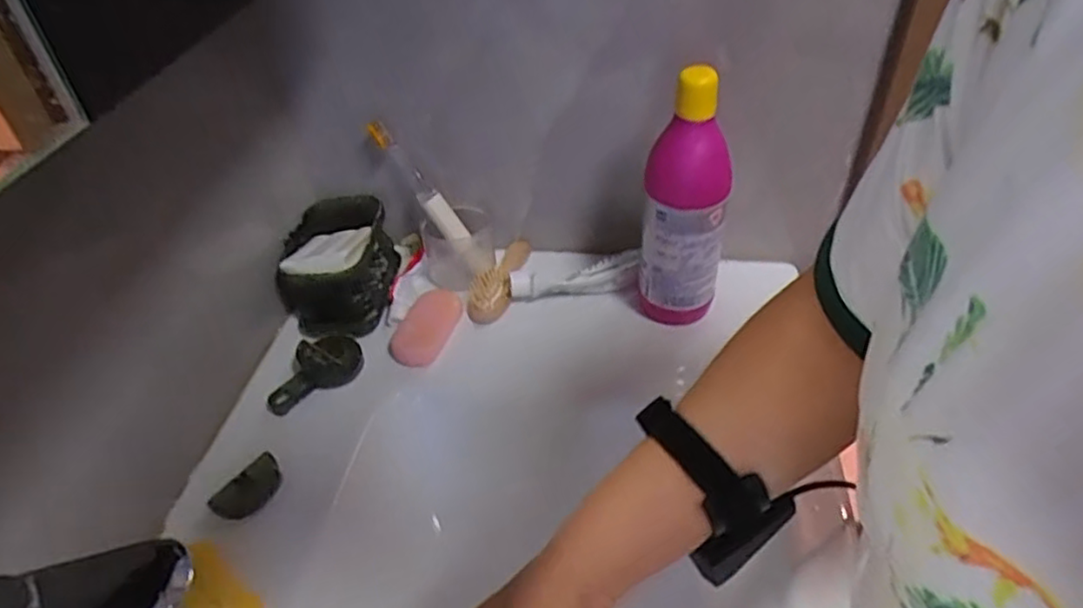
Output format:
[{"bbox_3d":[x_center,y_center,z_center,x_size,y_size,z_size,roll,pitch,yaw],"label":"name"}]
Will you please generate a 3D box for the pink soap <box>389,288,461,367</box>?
[{"bbox_3d":[-0.109,0.020,0.648,0.045,0.024,0.086,17,45,22],"label":"pink soap"}]

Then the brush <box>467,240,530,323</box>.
[{"bbox_3d":[-0.044,-0.026,0.707,0.038,0.035,0.116,7,42,12],"label":"brush"}]

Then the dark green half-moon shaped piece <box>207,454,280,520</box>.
[{"bbox_3d":[-0.232,0.147,0.537,0.028,0.016,0.056,21,47,25],"label":"dark green half-moon shaped piece"}]

